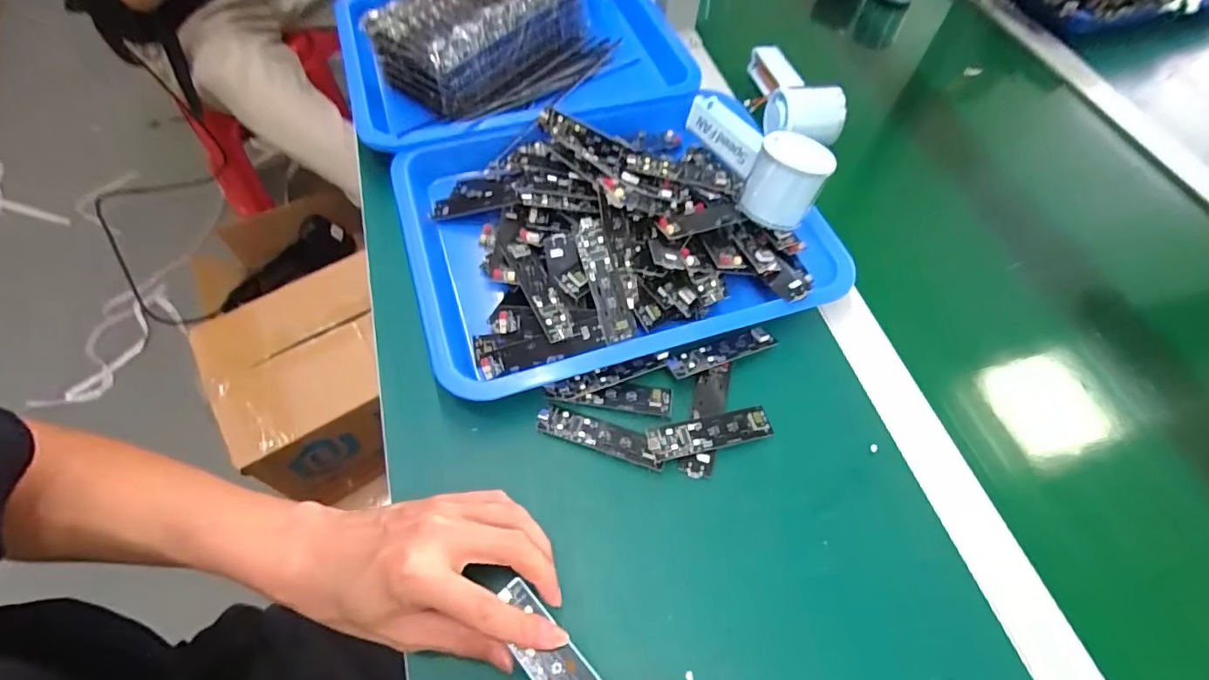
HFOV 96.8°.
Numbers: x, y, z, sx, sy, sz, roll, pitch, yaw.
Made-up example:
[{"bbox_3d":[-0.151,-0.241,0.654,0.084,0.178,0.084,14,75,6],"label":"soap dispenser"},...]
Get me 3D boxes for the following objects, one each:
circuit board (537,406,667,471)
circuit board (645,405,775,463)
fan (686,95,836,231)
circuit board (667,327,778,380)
[{"bbox_3d":[-0.002,0.065,0.372,0.089,0.010,0.023,18,61,7],"label":"circuit board"},{"bbox_3d":[0.074,0.064,0.372,0.089,0.010,0.023,-12,61,-10],"label":"circuit board"},{"bbox_3d":[0.125,-0.165,0.451,0.057,0.058,0.148,-14,62,-11],"label":"fan"},{"bbox_3d":[0.087,0.008,0.402,0.085,0.007,0.021,-18,62,-13],"label":"circuit board"}]

